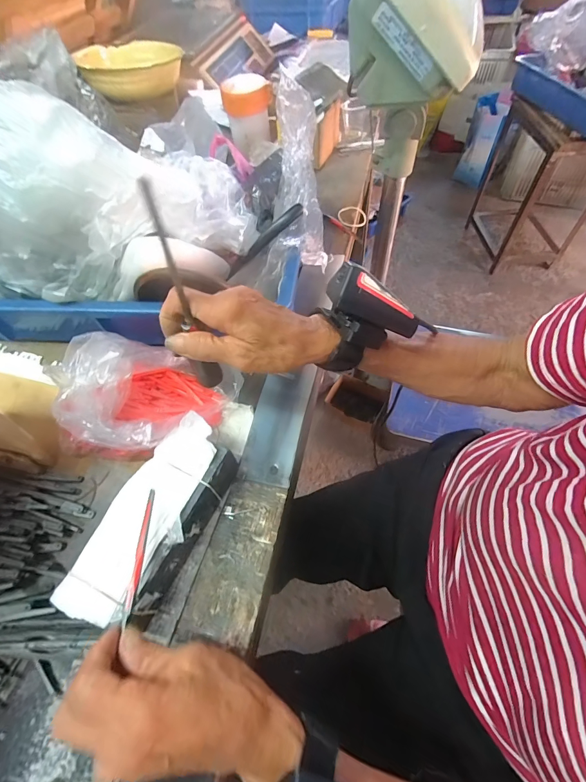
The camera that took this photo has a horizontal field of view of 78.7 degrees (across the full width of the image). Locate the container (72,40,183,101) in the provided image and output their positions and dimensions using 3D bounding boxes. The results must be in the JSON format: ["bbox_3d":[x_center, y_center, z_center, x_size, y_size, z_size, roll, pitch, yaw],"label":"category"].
[{"bbox_3d":[-0.299,-0.605,0.670,0.179,0.054,0.118,-22,59,-10],"label":"container"}]

